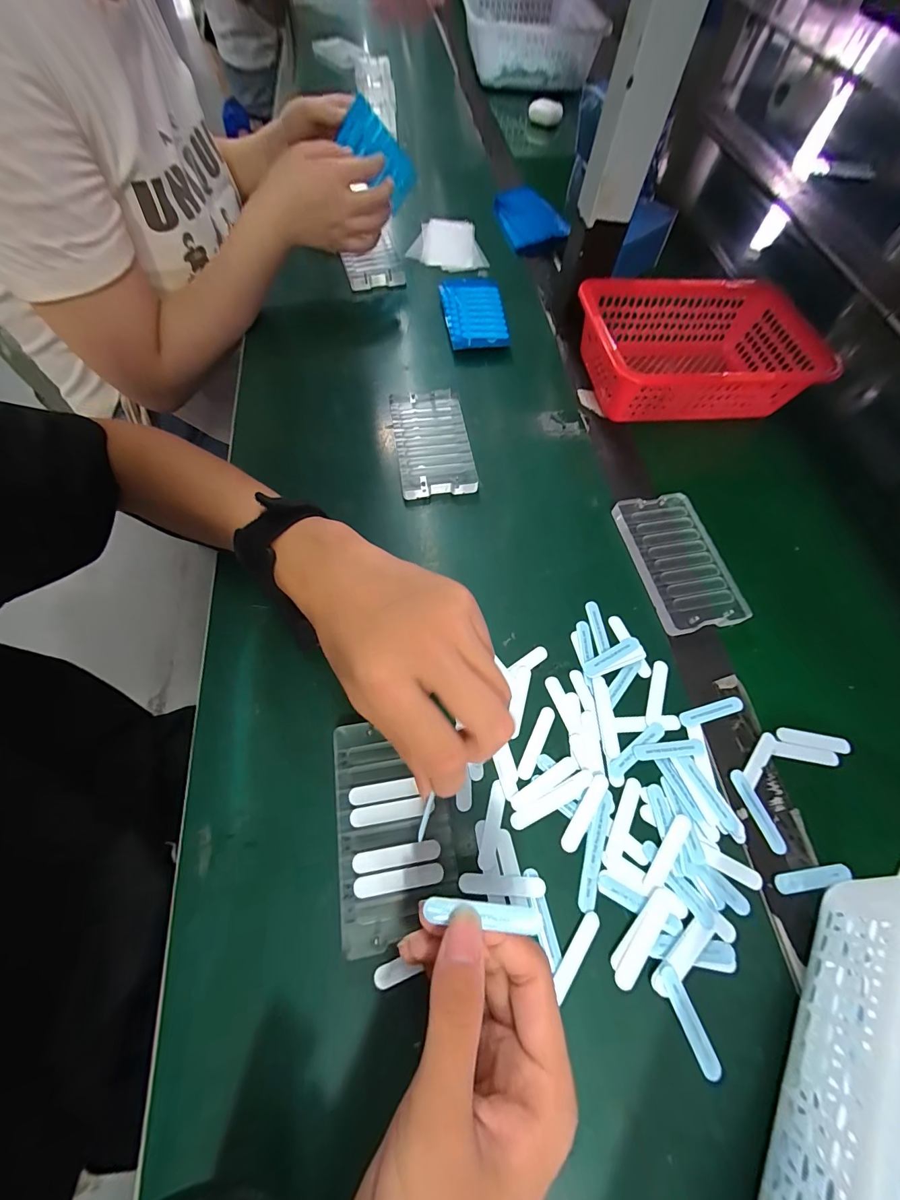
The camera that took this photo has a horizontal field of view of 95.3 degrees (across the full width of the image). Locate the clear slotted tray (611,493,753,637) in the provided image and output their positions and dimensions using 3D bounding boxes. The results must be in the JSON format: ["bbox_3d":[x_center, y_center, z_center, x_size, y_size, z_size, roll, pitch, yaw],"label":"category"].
[{"bbox_3d":[0.189,-0.034,0.342,0.075,0.011,0.122,-10,66,-8],"label":"clear slotted tray"}]

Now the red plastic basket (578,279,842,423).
[{"bbox_3d":[0.244,-0.252,0.420,0.216,0.064,0.142,-9,66,-7],"label":"red plastic basket"}]

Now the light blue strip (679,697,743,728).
[{"bbox_3d":[0.188,0.080,0.293,0.051,0.004,0.011,-14,67,-9],"label":"light blue strip"}]

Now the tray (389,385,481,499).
[{"bbox_3d":[-0.017,-0.149,0.386,0.067,0.015,0.120,-8,66,-7],"label":"tray"}]

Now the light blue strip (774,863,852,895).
[{"bbox_3d":[0.224,0.171,0.252,0.048,0.004,0.010,-7,66,-6],"label":"light blue strip"}]

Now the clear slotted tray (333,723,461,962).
[{"bbox_3d":[-0.035,0.136,0.251,0.067,0.008,0.118,-8,66,-6],"label":"clear slotted tray"}]

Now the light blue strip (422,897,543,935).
[{"bbox_3d":[0.014,0.139,0.180,0.051,0.004,0.010,3,65,4],"label":"light blue strip"}]

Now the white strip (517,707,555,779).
[{"bbox_3d":[0.059,0.097,0.279,0.010,0.004,0.051,26,67,9],"label":"white strip"}]

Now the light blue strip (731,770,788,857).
[{"bbox_3d":[0.201,0.137,0.267,0.011,0.004,0.050,-17,67,-10],"label":"light blue strip"}]

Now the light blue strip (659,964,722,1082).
[{"bbox_3d":[0.130,0.227,0.221,0.011,0.004,0.049,-20,68,-12],"label":"light blue strip"}]

